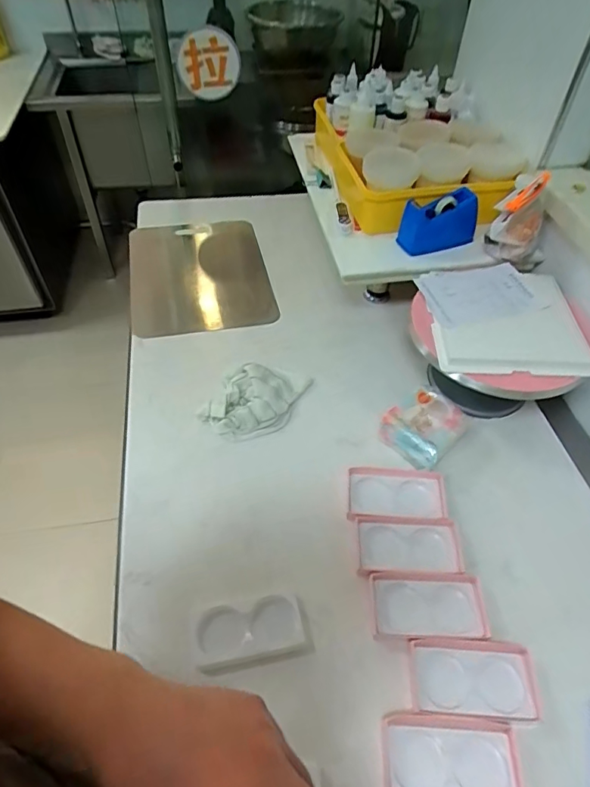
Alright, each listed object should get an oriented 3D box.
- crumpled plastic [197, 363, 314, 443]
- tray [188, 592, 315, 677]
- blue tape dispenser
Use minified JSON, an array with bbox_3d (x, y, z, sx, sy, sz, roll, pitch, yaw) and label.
[{"bbox_3d":[-0.066,0.005,0.852,0.138,0.038,0.173,19,52,14],"label":"crumpled plastic"},{"bbox_3d":[-0.054,0.293,0.617,0.141,0.029,0.079,-10,51,-10],"label":"tray"},{"bbox_3d":[0.265,-0.310,0.907,0.138,0.095,0.050,-11,51,-10],"label":"blue tape dispenser"}]

